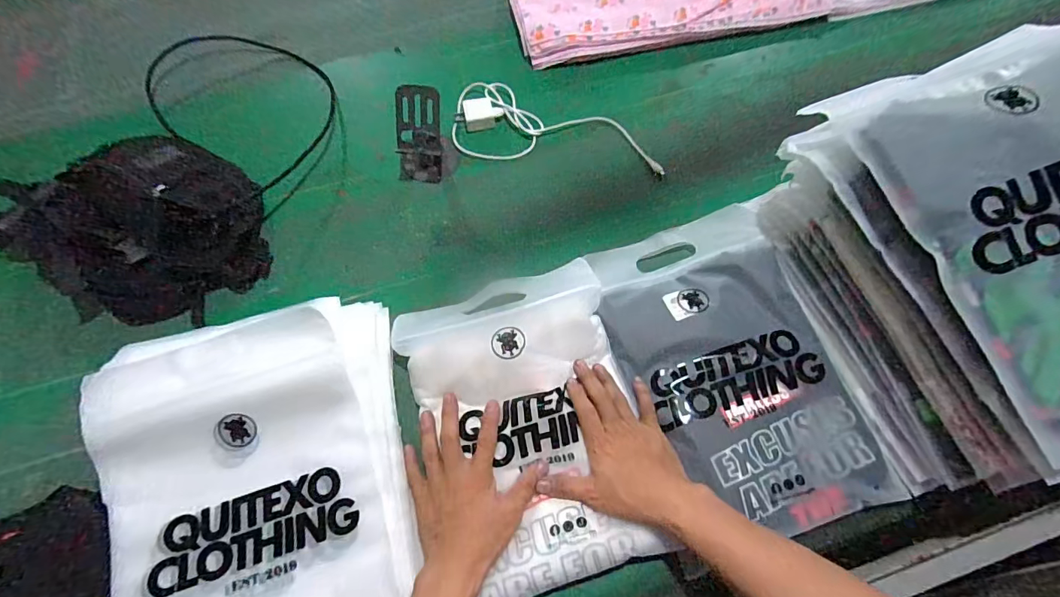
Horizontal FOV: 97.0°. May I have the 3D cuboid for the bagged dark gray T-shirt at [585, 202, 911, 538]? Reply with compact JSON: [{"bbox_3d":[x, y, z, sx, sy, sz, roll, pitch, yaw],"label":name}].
[{"bbox_3d":[0.225,0.070,0.530,0.219,0.030,0.356,-18,68,-5],"label":"bagged dark gray T-shirt"}]

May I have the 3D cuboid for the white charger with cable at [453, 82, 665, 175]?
[{"bbox_3d":[0.039,-0.246,0.678,0.306,0.023,0.119,9,68,6],"label":"white charger with cable"}]

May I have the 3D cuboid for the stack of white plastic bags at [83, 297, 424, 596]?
[{"bbox_3d":[-0.264,0.205,0.451,0.282,0.050,0.388,-15,68,-4],"label":"stack of white plastic bags"}]

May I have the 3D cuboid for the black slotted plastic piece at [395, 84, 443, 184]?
[{"bbox_3d":[-0.153,-0.218,0.628,0.071,0.103,0.069,5,68,4],"label":"black slotted plastic piece"}]

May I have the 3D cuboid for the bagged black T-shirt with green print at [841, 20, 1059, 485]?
[{"bbox_3d":[0.431,-0.069,0.375,0.226,0.052,0.329,-17,68,-5],"label":"bagged black T-shirt with green print"}]

